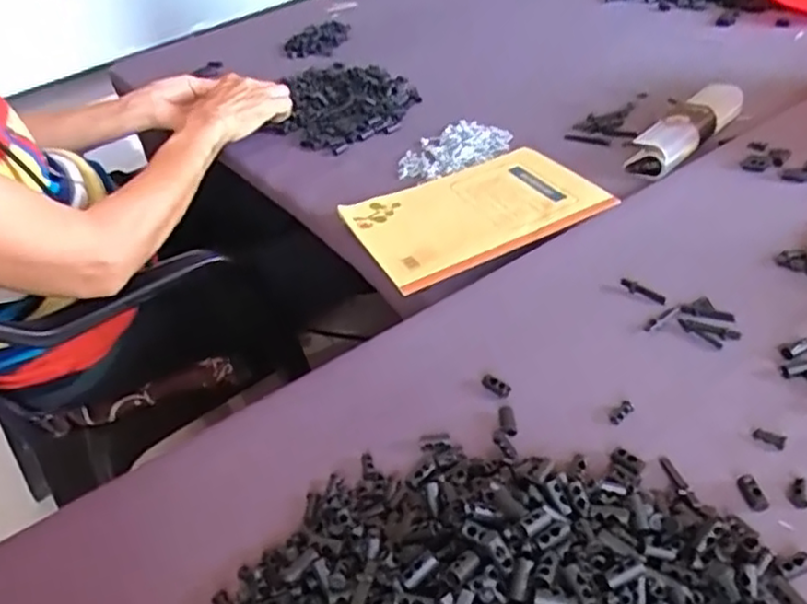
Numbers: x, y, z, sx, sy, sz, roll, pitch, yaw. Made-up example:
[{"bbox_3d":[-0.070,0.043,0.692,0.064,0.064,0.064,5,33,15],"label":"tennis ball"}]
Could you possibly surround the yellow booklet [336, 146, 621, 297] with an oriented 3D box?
[{"bbox_3d":[0.064,-0.084,0.619,0.209,0.016,0.143,-21,40,-15],"label":"yellow booklet"}]

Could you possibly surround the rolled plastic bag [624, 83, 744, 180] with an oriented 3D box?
[{"bbox_3d":[0.280,-0.178,0.679,0.043,0.026,0.170,28,51,36],"label":"rolled plastic bag"}]

